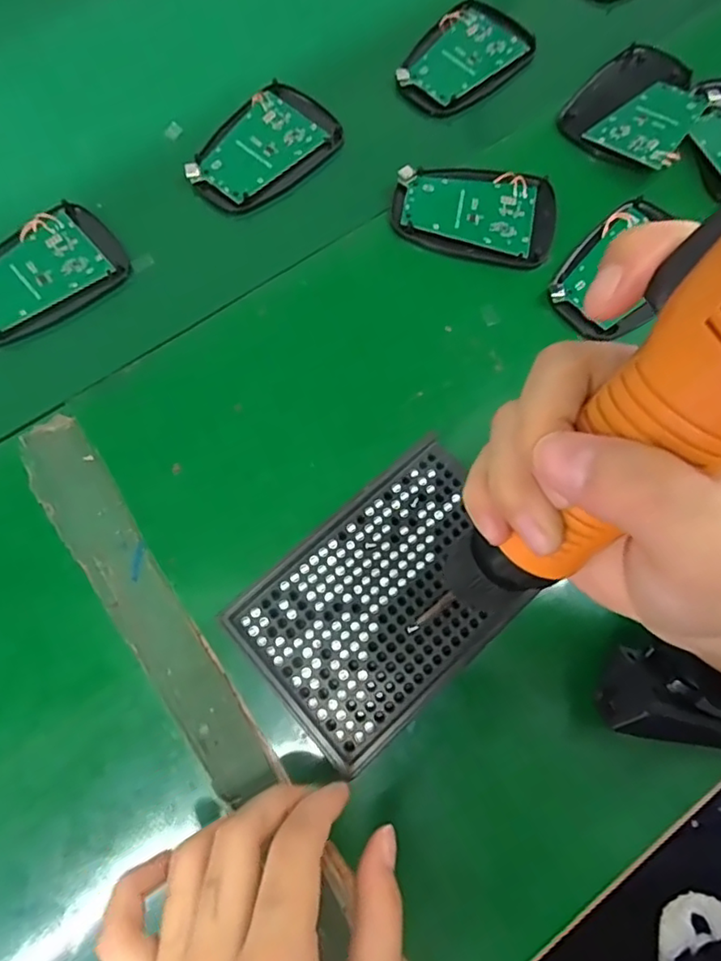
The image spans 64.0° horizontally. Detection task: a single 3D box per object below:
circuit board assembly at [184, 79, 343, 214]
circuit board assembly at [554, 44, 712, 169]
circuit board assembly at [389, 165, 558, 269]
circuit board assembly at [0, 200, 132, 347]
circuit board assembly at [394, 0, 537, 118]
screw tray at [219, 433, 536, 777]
[{"bbox_3d":[-0.062,-0.208,0.362,0.061,0.008,0.097,41,76,11],"label":"circuit board assembly"},{"bbox_3d":[0.177,-0.238,0.364,0.074,0.016,0.100,36,75,10],"label":"circuit board assembly"},{"bbox_3d":[0.068,-0.160,0.347,0.097,0.006,0.065,12,73,3],"label":"circuit board assembly"},{"bbox_3d":[-0.188,-0.120,0.334,0.096,0.007,0.061,-34,76,-11],"label":"circuit board assembly"},{"bbox_3d":[0.071,-0.283,0.389,0.064,0.016,0.093,36,75,10],"label":"circuit board assembly"},{"bbox_3d":[0.014,0.054,0.275,0.131,0.025,0.091,-41,78,-12],"label":"screw tray"}]

